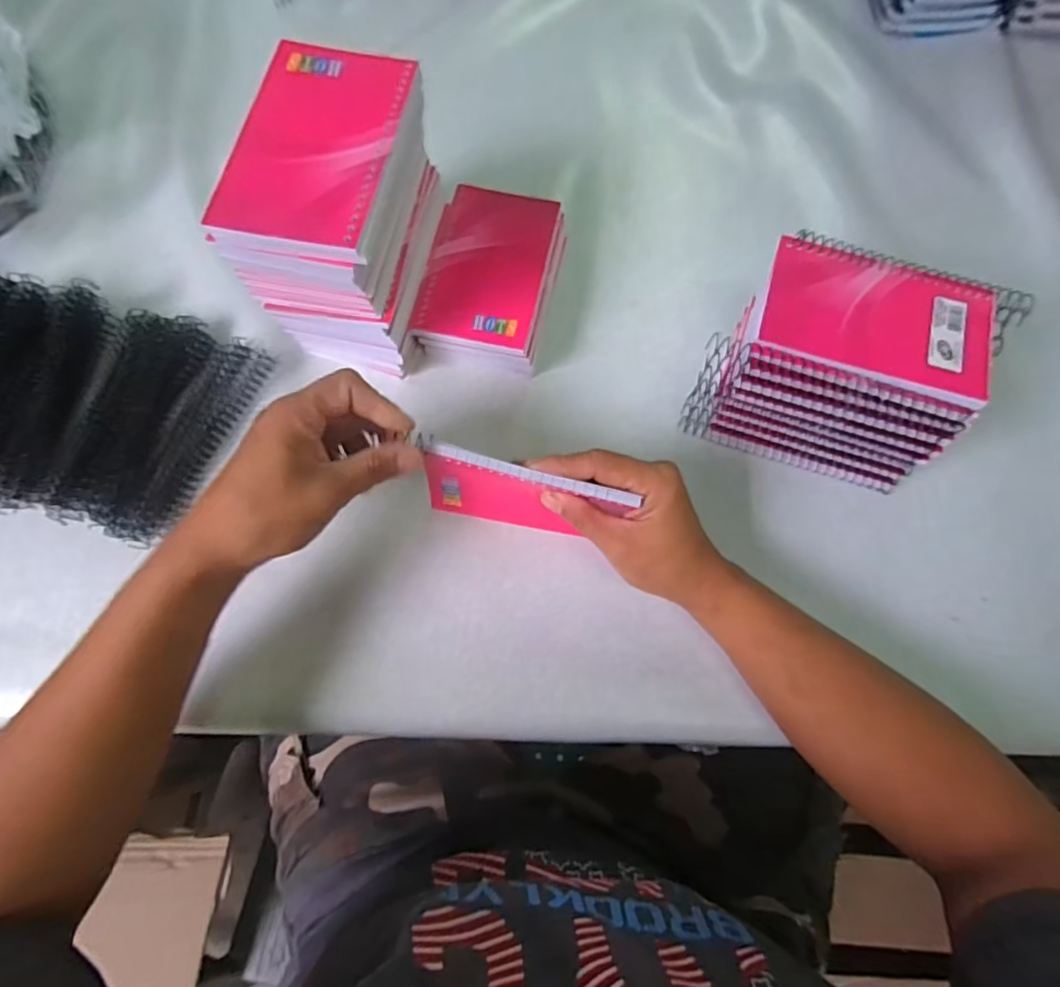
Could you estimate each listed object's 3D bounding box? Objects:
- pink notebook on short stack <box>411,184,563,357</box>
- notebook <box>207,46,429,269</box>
[{"bbox_3d":[-0.029,-0.163,0.409,0.082,0.007,0.129,12,74,3],"label":"pink notebook on short stack"},{"bbox_3d":[-0.110,-0.184,0.303,0.083,0.011,0.134,10,73,2],"label":"notebook"}]

